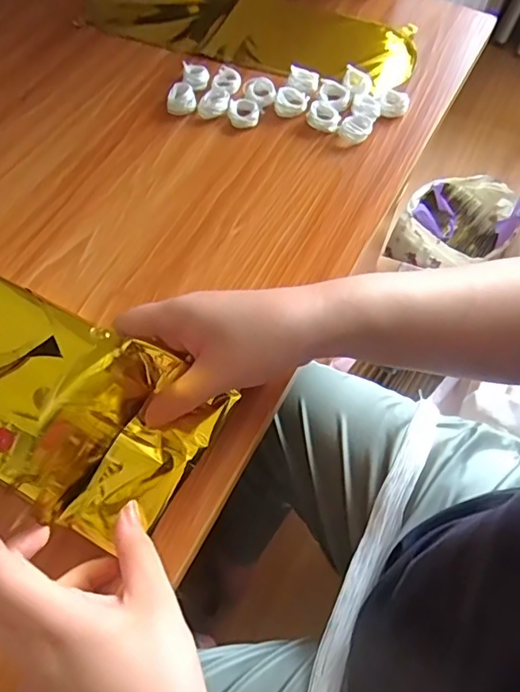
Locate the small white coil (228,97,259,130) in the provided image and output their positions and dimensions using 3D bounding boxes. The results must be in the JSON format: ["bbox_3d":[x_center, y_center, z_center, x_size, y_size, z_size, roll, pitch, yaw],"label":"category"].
[{"bbox_3d":[-0.015,-0.213,0.480,0.029,0.011,0.029,1,63,-2],"label":"small white coil"}]

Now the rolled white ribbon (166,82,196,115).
[{"bbox_3d":[-0.073,-0.230,0.484,0.026,0.010,0.031,-7,64,-7],"label":"rolled white ribbon"}]

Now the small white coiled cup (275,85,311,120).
[{"bbox_3d":[0.030,-0.226,0.486,0.028,0.019,0.026,1,63,-2],"label":"small white coiled cup"}]

